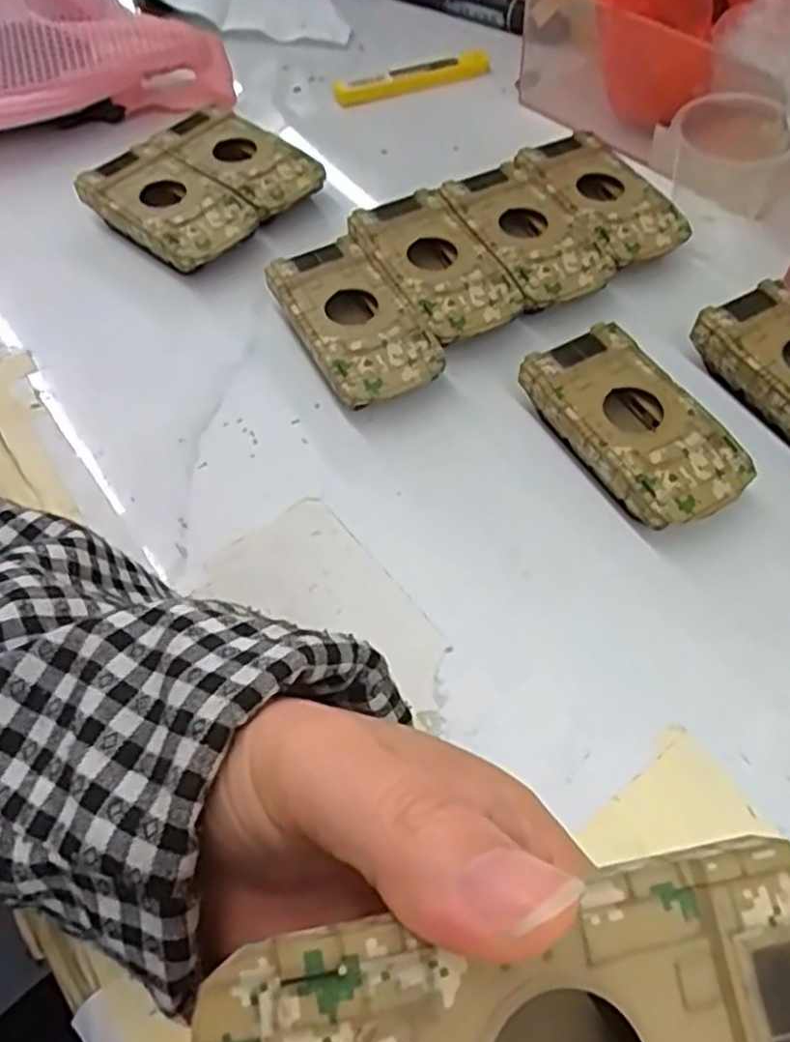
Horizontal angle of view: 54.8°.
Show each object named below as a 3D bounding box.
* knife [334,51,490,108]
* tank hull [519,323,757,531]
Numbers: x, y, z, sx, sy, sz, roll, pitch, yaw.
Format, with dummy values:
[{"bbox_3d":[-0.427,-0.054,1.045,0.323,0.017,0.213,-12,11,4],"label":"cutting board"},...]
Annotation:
[{"bbox_3d":[0.012,-0.284,0.487,0.103,0.013,0.014,-19,59,-12],"label":"knife"},{"bbox_3d":[0.098,-0.035,0.318,0.052,0.028,0.093,-26,61,-16],"label":"tank hull"}]

